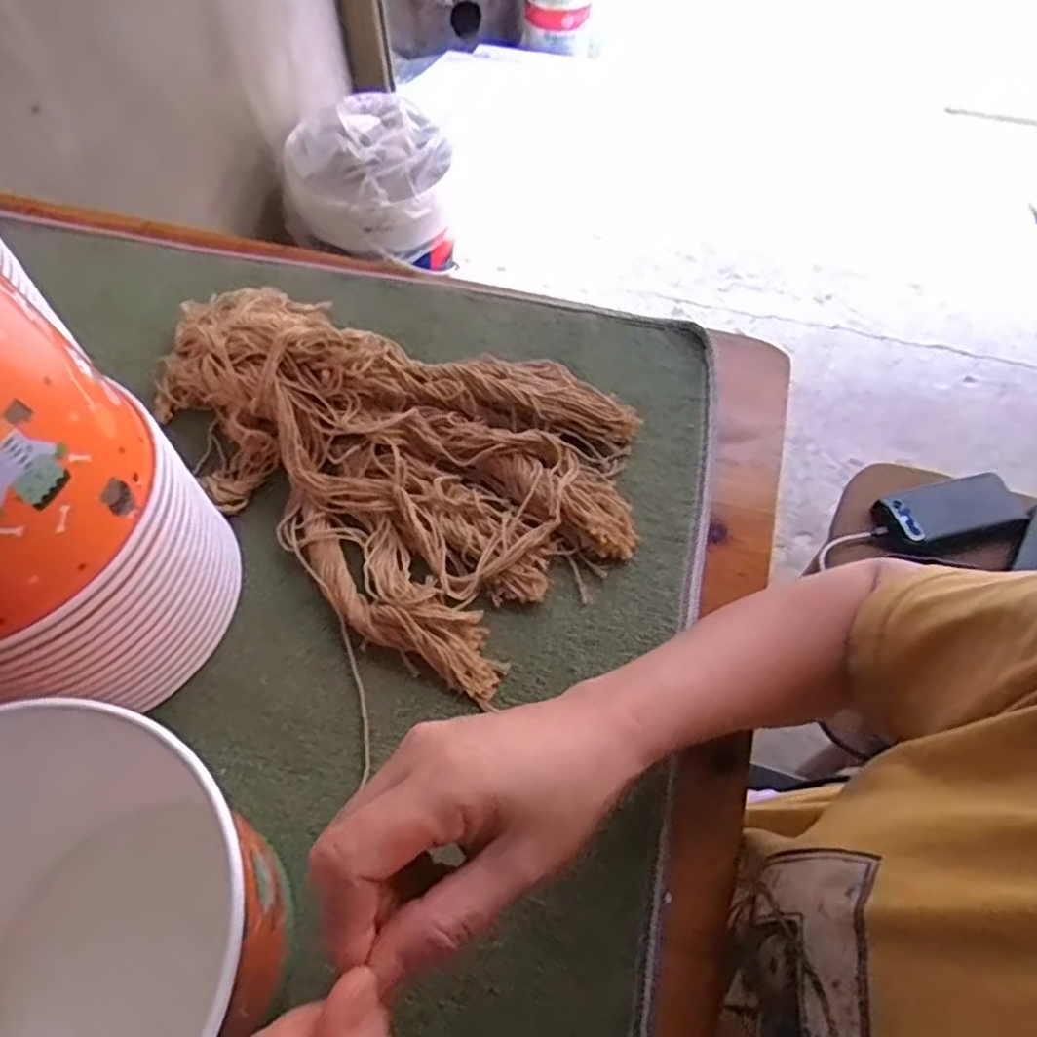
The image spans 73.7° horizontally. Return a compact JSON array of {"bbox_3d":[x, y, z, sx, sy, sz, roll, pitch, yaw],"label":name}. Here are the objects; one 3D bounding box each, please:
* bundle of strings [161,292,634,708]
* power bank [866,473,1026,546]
[{"bbox_3d":[-0.086,-0.073,0.462,0.349,0.053,0.227,39,66,18],"label":"bundle of strings"},{"bbox_3d":[0.494,-0.006,0.797,0.157,0.026,0.071,-14,60,-9],"label":"power bank"}]

